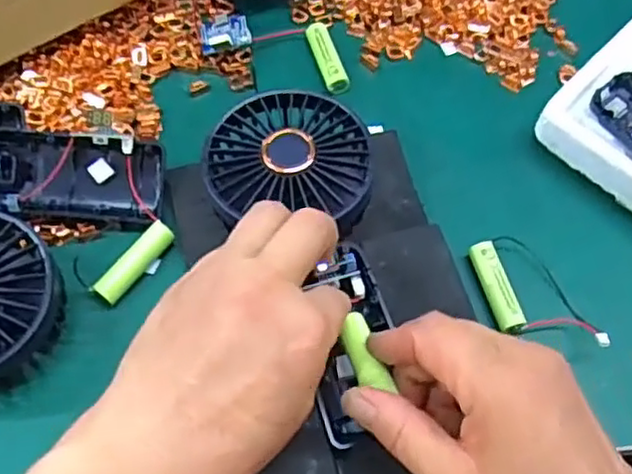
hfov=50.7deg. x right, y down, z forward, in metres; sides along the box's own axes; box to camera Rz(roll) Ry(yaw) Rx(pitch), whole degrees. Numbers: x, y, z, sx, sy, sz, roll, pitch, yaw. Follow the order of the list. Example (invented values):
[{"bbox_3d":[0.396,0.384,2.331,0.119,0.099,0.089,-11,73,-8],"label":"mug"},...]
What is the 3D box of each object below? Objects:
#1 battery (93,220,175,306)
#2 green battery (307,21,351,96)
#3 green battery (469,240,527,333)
[{"bbox_3d":[-0.096,0.012,0.353,0.014,0.011,0.050,34,67,14],"label":"battery"},{"bbox_3d":[0.008,-0.116,0.429,0.017,0.013,0.050,-16,66,-10],"label":"green battery"},{"bbox_3d":[0.097,0.026,0.360,0.013,0.011,0.050,-13,65,-9],"label":"green battery"}]

